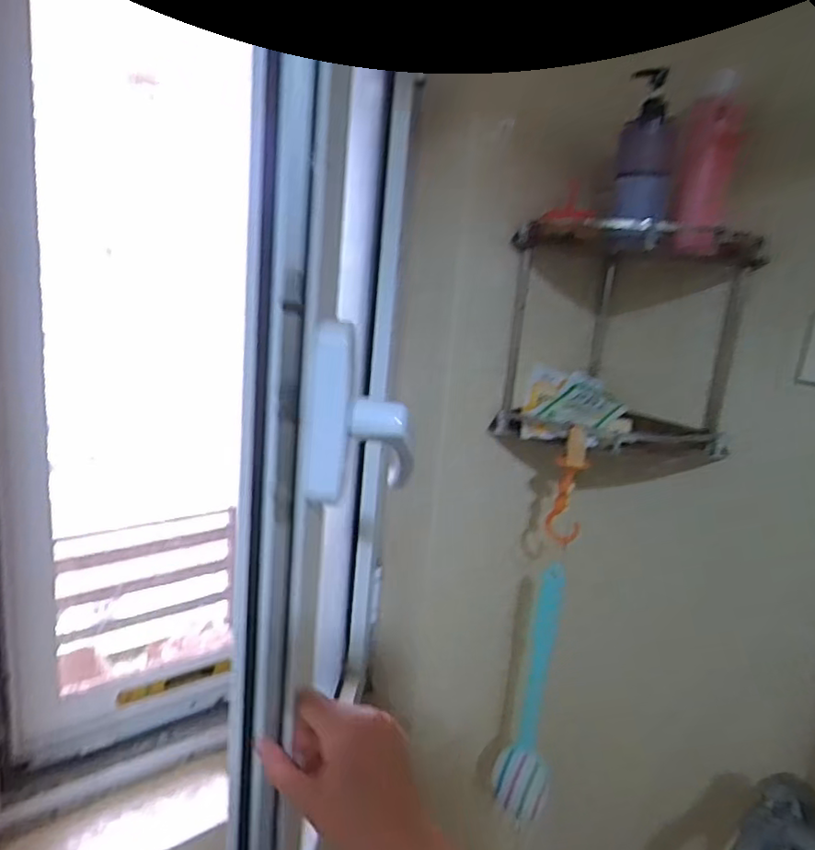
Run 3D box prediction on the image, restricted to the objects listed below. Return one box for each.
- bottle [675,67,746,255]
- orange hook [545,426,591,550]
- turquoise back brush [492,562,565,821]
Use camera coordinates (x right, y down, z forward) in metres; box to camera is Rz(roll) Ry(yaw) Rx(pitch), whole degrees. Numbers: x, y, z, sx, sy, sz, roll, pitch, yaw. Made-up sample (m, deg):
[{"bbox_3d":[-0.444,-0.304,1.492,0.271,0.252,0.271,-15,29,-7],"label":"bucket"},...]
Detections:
[{"bbox_3d":[0.375,-0.321,0.762,0.061,0.197,0.049,10,12,18],"label":"bottle"},{"bbox_3d":[0.206,0.078,0.782,0.024,0.147,0.049,4,12,-9],"label":"orange hook"},{"bbox_3d":[0.177,0.369,0.844,0.070,0.357,0.048,9,12,16],"label":"turquoise back brush"}]

